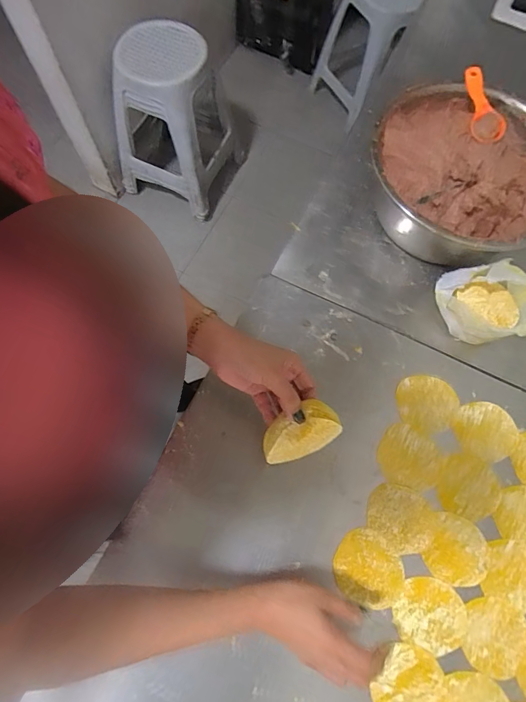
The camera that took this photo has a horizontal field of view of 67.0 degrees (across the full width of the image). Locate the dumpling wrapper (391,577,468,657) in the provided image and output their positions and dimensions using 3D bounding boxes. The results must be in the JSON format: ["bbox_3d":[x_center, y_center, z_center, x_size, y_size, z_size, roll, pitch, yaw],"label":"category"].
[{"bbox_3d":[0.202,0.315,0.474,0.081,0.004,0.075,24,71,6],"label":"dumpling wrapper"}]

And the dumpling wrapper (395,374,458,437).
[{"bbox_3d":[0.231,0.074,0.555,0.084,0.004,0.078,1,71,-2],"label":"dumpling wrapper"}]

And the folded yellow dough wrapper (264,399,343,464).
[{"bbox_3d":[0.036,0.086,0.410,0.077,0.056,0.044,-27,74,-11],"label":"folded yellow dough wrapper"}]

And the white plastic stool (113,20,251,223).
[{"bbox_3d":[-0.285,-0.827,1.411,0.344,0.516,0.417,24,71,6],"label":"white plastic stool"}]

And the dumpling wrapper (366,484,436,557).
[{"bbox_3d":[0.178,0.214,0.509,0.074,0.004,0.088,-43,77,-15],"label":"dumpling wrapper"}]

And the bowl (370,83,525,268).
[{"bbox_3d":[0.293,-0.249,0.599,0.264,0.140,0.270,1,71,-2],"label":"bowl"}]

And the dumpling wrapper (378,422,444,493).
[{"bbox_3d":[0.197,0.144,0.531,0.085,0.004,0.076,34,73,9],"label":"dumpling wrapper"}]

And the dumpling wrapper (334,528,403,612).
[{"bbox_3d":[0.131,0.267,0.487,0.084,0.004,0.077,2,67,-4],"label":"dumpling wrapper"}]

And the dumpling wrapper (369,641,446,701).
[{"bbox_3d":[0.166,0.377,0.446,0.071,0.004,0.077,27,72,7],"label":"dumpling wrapper"}]

